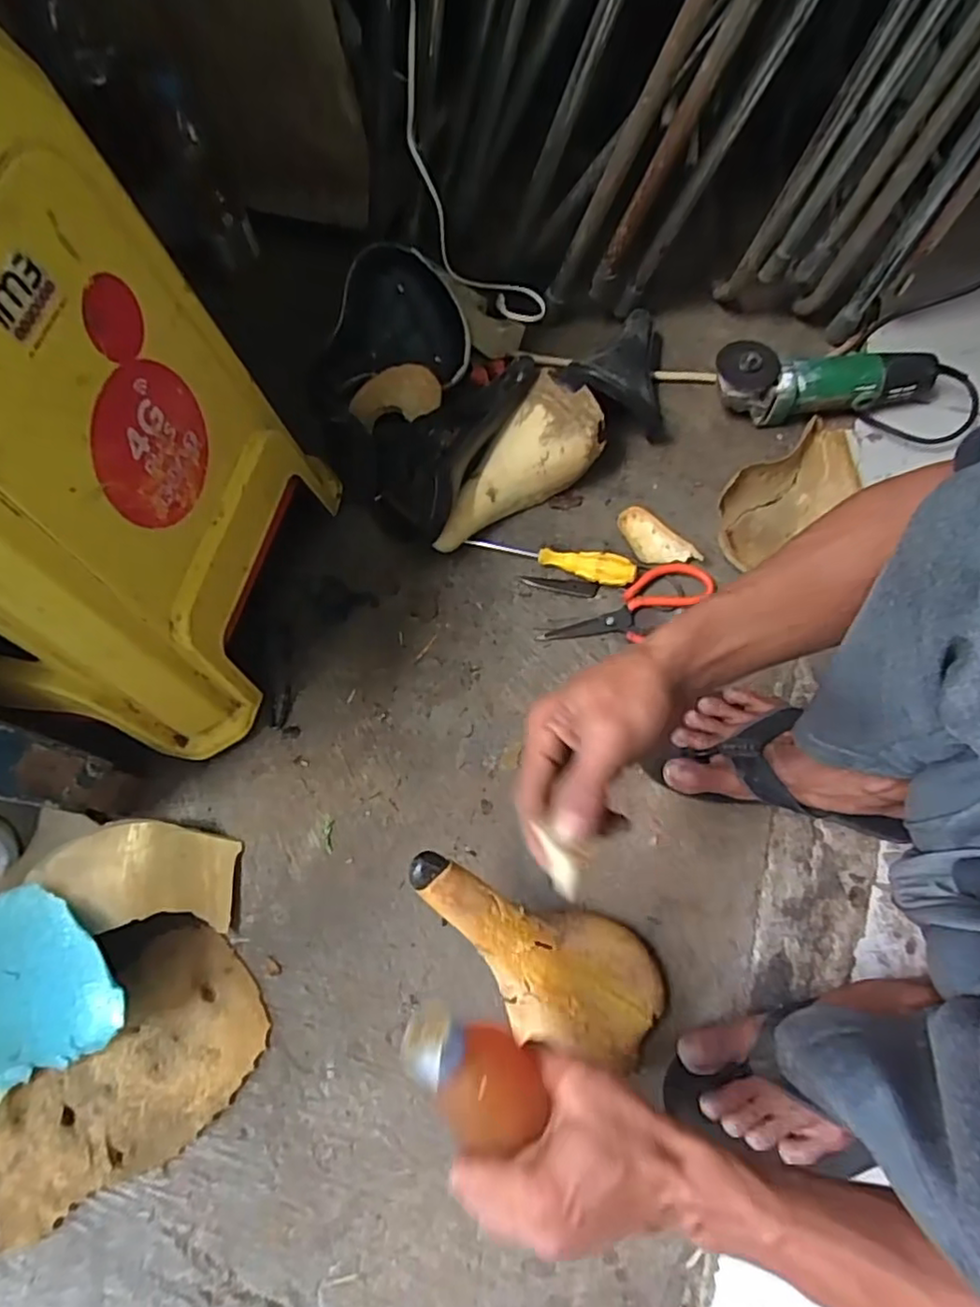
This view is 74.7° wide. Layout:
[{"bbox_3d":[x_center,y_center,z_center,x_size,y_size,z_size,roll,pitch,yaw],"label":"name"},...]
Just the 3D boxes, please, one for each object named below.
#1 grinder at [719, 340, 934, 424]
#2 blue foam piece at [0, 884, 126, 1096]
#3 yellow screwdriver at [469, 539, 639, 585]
[{"bbox_3d":[0.400,-0.321,0.774,0.262,0.083,0.059,1,67,2],"label":"grinder"},{"bbox_3d":[-0.401,0.284,0.522,0.204,0.034,0.152,-24,96,4],"label":"blue foam piece"},{"bbox_3d":[0.068,-0.108,0.718,0.187,0.029,0.029,15,69,8],"label":"yellow screwdriver"}]

